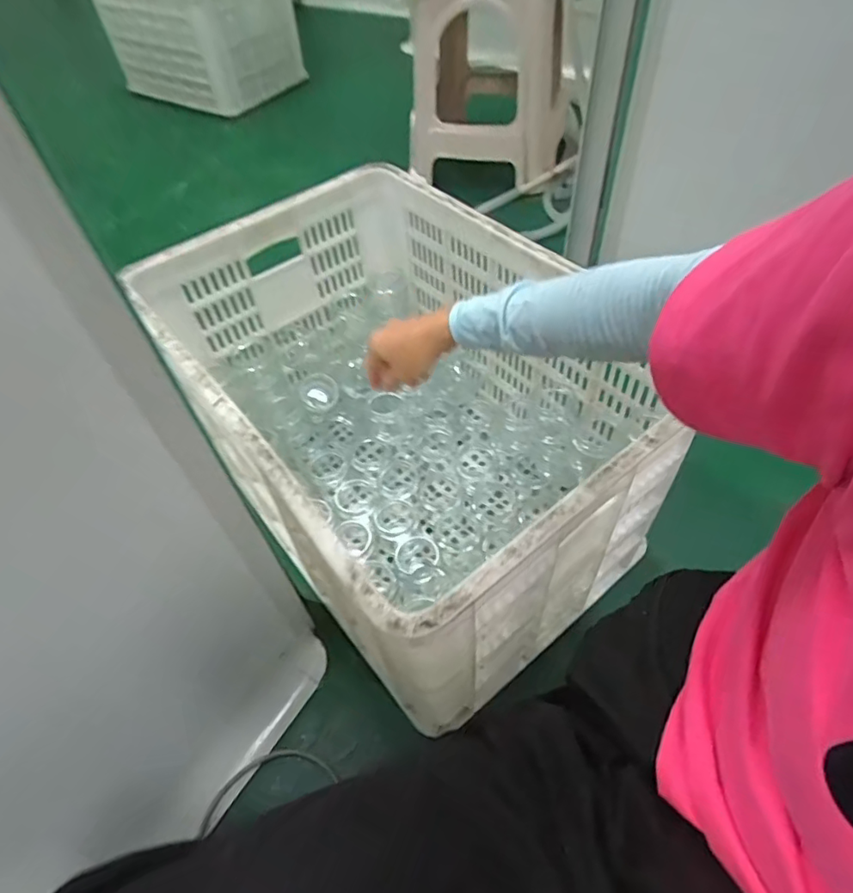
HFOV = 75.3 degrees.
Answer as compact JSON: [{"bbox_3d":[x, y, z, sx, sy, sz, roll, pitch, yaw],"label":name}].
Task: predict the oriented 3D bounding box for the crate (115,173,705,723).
[{"bbox_3d":[-0.030,-0.032,0.743,0.422,0.364,0.600,-34,56,-22],"label":"crate"}]

